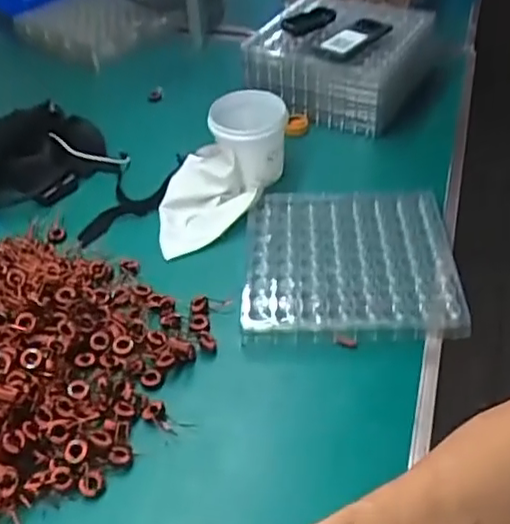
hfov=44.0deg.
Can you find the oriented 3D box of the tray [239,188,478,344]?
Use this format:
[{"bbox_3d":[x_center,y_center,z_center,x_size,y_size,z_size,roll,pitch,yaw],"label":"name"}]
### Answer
[{"bbox_3d":[0.135,-0.015,0.913,0.297,0.026,0.307,-2,43,2],"label":"tray"}]

